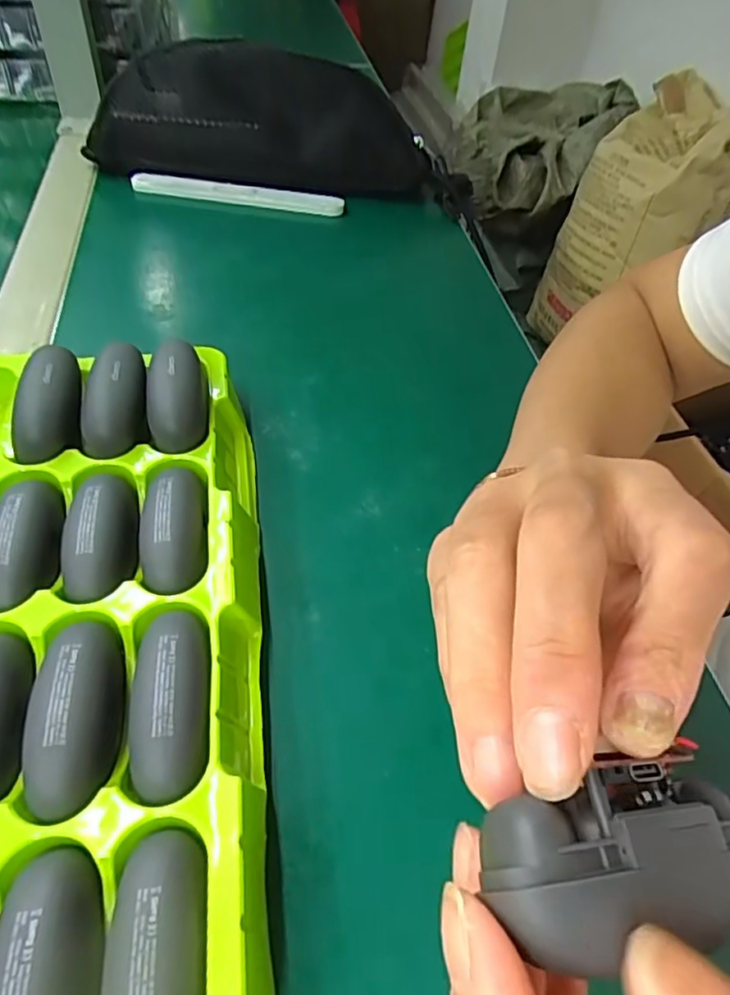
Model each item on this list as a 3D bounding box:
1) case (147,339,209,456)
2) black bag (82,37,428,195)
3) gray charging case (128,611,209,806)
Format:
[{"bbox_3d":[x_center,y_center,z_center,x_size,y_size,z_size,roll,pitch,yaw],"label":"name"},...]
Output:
[{"bbox_3d":[-0.092,-0.050,0.297,0.028,0.033,0.063,-8,65,-12],"label":"case"},{"bbox_3d":[-0.088,-0.325,0.523,0.276,0.093,0.068,6,50,0],"label":"black bag"},{"bbox_3d":[-0.068,0.070,0.213,0.028,0.027,0.066,-7,51,-11],"label":"gray charging case"}]

